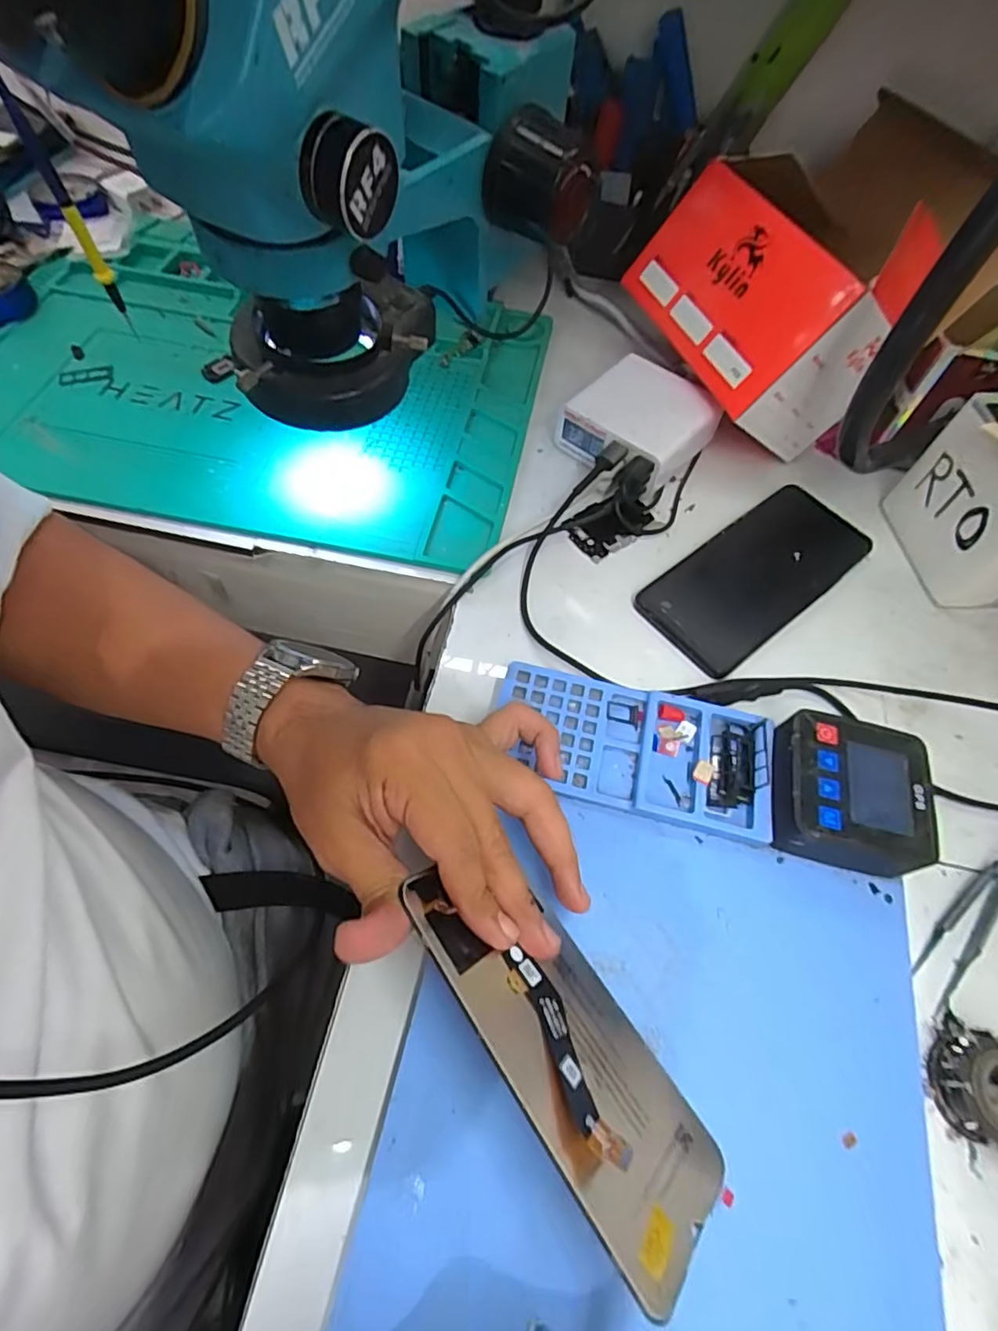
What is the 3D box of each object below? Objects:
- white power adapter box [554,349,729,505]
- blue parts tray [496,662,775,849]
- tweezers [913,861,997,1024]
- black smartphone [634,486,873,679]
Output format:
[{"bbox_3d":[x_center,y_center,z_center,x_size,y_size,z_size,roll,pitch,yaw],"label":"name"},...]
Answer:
[{"bbox_3d":[0.103,-0.178,0.437,0.090,0.038,0.097,39,66,17],"label":"white power adapter box"},{"bbox_3d":[0.071,0.044,0.320,0.144,0.020,0.070,14,61,4],"label":"blue parts tray"},{"bbox_3d":[0.250,0.117,0.303,0.134,0.006,0.020,-39,70,-22],"label":"tweezers"},{"bbox_3d":[0.175,-0.062,0.397,0.177,0.009,0.077,-35,69,-20],"label":"black smartphone"}]

